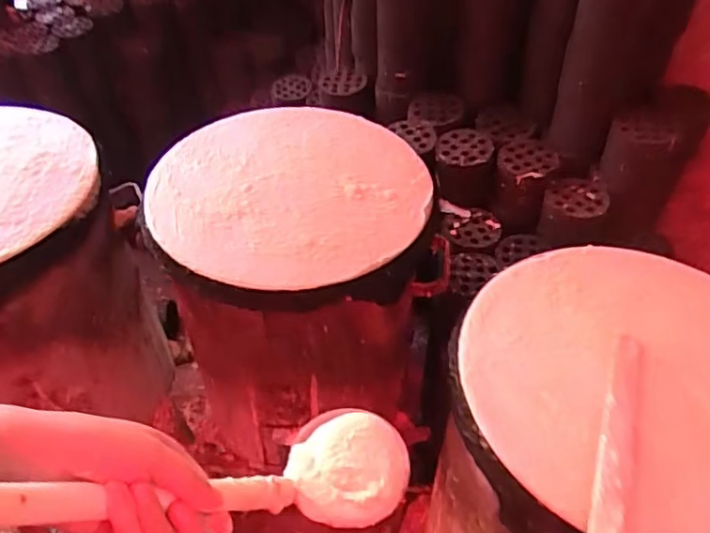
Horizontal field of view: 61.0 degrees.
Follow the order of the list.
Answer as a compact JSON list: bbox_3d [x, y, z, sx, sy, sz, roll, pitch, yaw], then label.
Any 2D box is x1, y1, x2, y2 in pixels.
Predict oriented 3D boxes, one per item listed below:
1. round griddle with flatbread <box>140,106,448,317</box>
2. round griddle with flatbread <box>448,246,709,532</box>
[{"bbox_3d":[-0.085,-0.102,0.808,0.362,0.041,0.372,0,47,0],"label":"round griddle with flatbread"},{"bbox_3d":[0.295,0.111,0.615,0.367,0.043,0.373,0,47,0],"label":"round griddle with flatbread"}]

